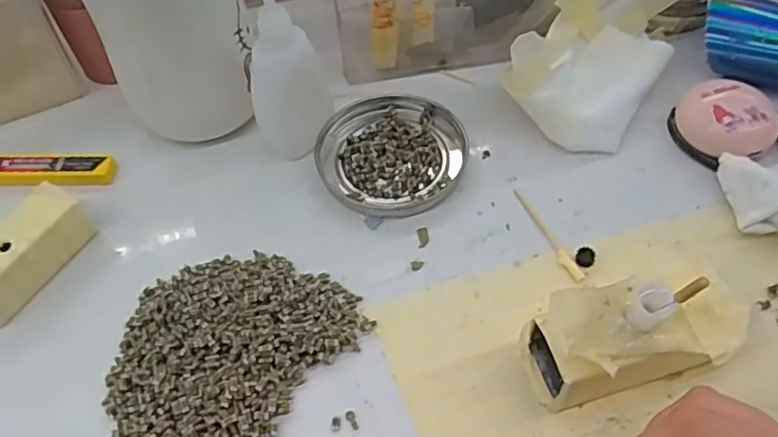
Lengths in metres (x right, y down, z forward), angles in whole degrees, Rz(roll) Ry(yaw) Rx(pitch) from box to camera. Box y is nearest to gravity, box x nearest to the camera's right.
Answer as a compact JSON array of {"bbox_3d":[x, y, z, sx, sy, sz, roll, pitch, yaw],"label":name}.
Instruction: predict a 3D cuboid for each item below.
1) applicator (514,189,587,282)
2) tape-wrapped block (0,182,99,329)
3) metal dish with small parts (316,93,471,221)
[{"bbox_3d":[0.076,0.006,0.306,0.007,0.004,0.059,-22,57,-12],"label":"applicator"},{"bbox_3d":[-0.172,0.017,0.297,0.026,0.028,0.064,23,60,18],"label":"tape-wrapped block"},{"bbox_3d":[0.002,-0.036,0.338,0.077,0.008,0.078,29,62,21],"label":"metal dish with small parts"}]

